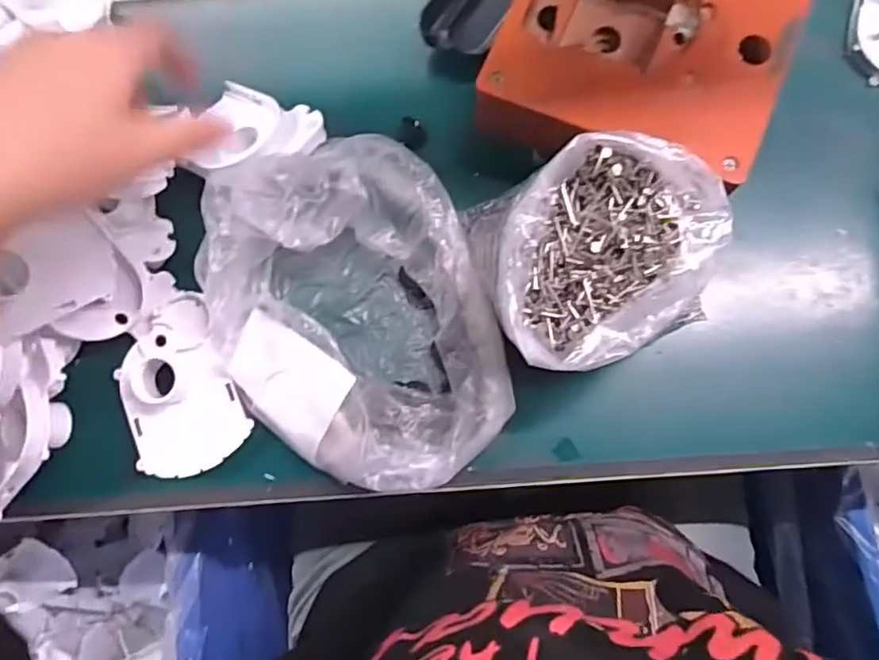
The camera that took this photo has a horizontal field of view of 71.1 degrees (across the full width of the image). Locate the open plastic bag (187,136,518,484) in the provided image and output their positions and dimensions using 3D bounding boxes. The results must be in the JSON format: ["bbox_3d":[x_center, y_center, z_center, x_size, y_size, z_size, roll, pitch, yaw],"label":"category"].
[{"bbox_3d":[-0.050,0.000,0.356,0.160,0.061,0.194,-20,80,-2],"label":"open plastic bag"}]

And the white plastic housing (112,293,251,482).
[{"bbox_3d":[-0.159,0.034,0.362,0.067,0.025,0.099,-22,80,-2],"label":"white plastic housing"}]

